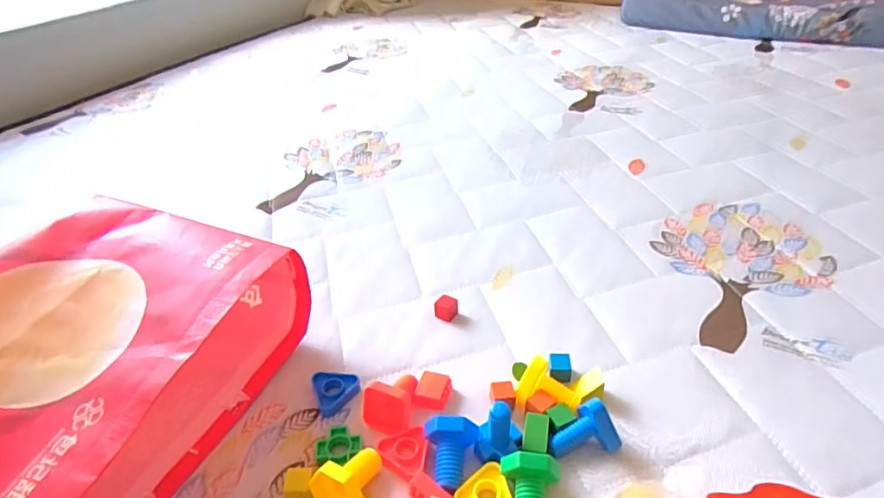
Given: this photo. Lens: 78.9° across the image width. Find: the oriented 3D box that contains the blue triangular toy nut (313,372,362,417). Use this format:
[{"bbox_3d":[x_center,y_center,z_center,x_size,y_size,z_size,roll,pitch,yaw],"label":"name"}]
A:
[{"bbox_3d":[-0.100,0.137,0.526,0.044,0.014,0.041,-15,40,-15],"label":"blue triangular toy nut"}]

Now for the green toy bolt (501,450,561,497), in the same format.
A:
[{"bbox_3d":[0.067,0.187,0.417,0.044,0.035,0.045,6,39,11],"label":"green toy bolt"}]

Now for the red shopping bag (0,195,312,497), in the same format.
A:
[{"bbox_3d":[-0.313,0.108,0.468,0.218,0.144,0.360,13,41,18],"label":"red shopping bag"}]

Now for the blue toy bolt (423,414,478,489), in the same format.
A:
[{"bbox_3d":[0.008,0.169,0.449,0.043,0.033,0.052,-1,38,2],"label":"blue toy bolt"}]

